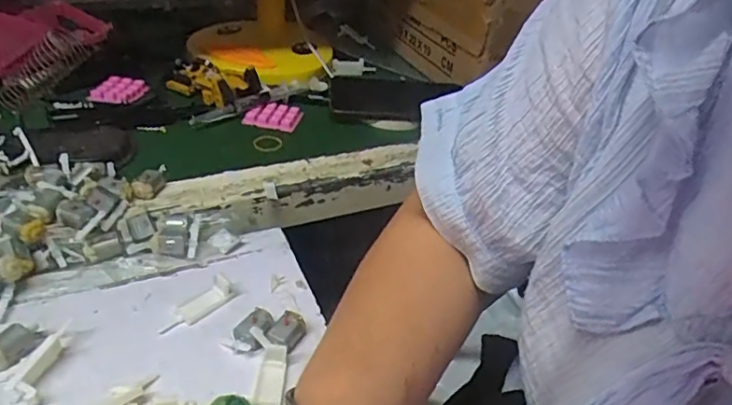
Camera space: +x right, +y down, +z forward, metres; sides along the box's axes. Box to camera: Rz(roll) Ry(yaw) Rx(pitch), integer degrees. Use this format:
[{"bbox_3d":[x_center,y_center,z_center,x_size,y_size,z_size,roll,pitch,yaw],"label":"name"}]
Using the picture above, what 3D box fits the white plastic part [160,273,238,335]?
[{"bbox_3d":[-0.126,0.072,0.421,0.059,0.019,0.021,-25,46,-36],"label":"white plastic part"}]

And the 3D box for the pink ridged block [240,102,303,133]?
[{"bbox_3d":[-0.106,-0.101,0.658,0.056,0.012,0.041,13,36,9],"label":"pink ridged block"}]

